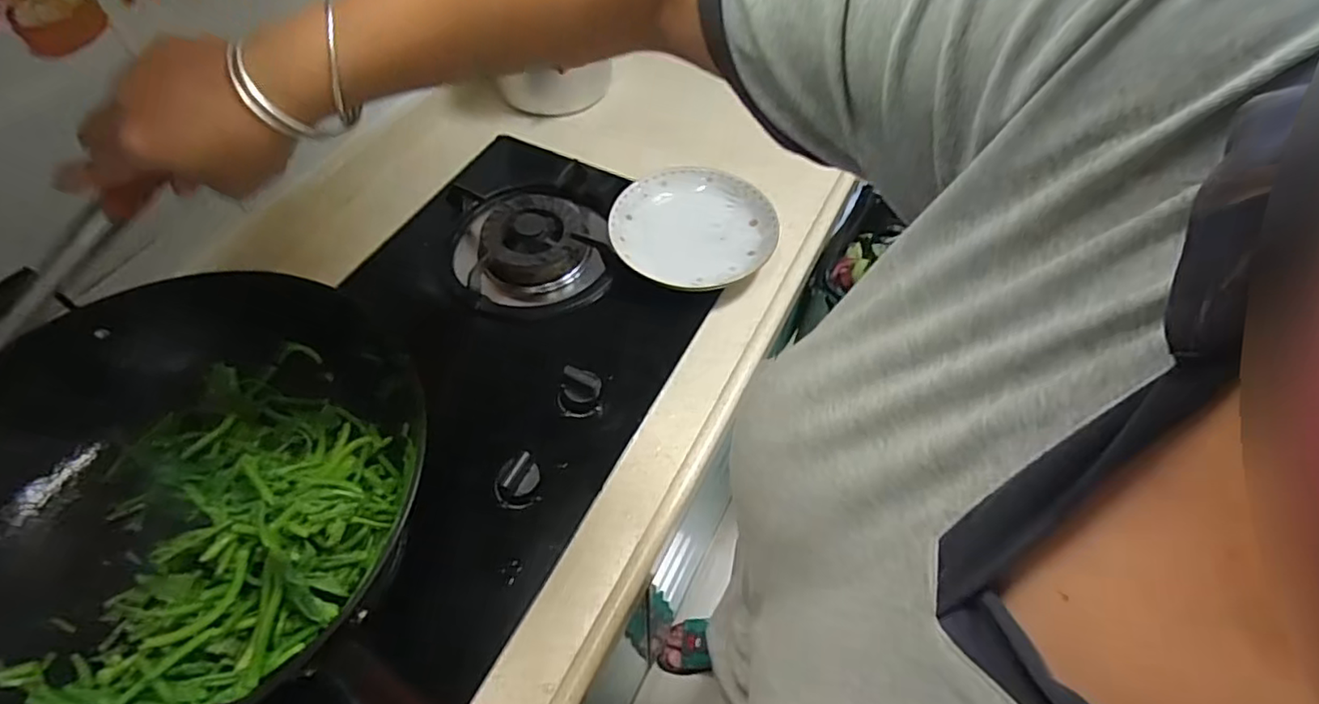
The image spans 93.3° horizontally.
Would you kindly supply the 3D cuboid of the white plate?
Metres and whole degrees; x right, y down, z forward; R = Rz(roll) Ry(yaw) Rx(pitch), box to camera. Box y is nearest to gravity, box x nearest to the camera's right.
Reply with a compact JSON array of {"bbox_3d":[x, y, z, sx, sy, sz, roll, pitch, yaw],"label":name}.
[{"bbox_3d":[0.042,-0.151,0.779,0.195,0.037,0.196,0,55,-1],"label":"white plate"}]

